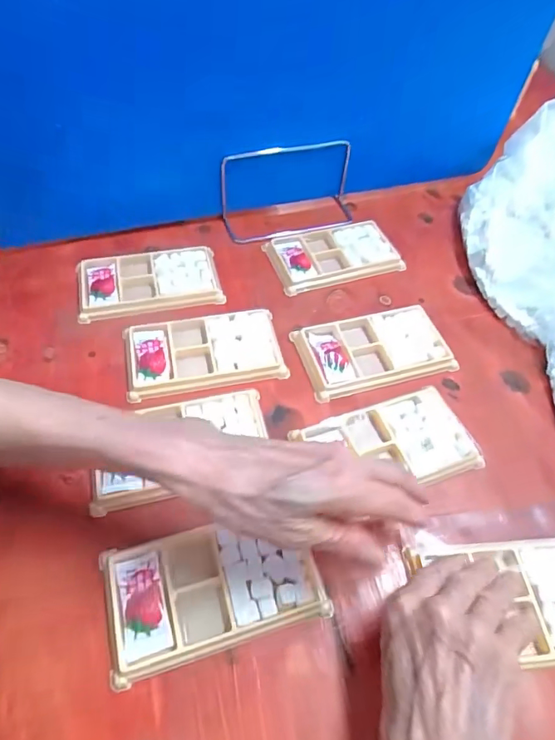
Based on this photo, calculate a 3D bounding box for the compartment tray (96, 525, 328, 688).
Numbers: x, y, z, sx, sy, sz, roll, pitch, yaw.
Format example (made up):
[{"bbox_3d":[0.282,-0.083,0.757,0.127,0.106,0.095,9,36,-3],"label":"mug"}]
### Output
[{"bbox_3d":[-0.043,0.140,0.306,0.134,0.013,0.076,-15,59,-9],"label":"compartment tray"}]

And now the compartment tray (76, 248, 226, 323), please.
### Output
[{"bbox_3d":[-0.125,-0.086,0.462,0.133,0.015,0.077,-14,59,-9],"label":"compartment tray"}]

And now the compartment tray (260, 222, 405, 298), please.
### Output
[{"bbox_3d":[0.060,-0.124,0.506,0.133,0.012,0.077,-17,60,-10],"label":"compartment tray"}]

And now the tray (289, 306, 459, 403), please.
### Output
[{"bbox_3d":[0.088,-0.018,0.432,0.132,0.014,0.077,-14,59,-9],"label":"tray"}]

